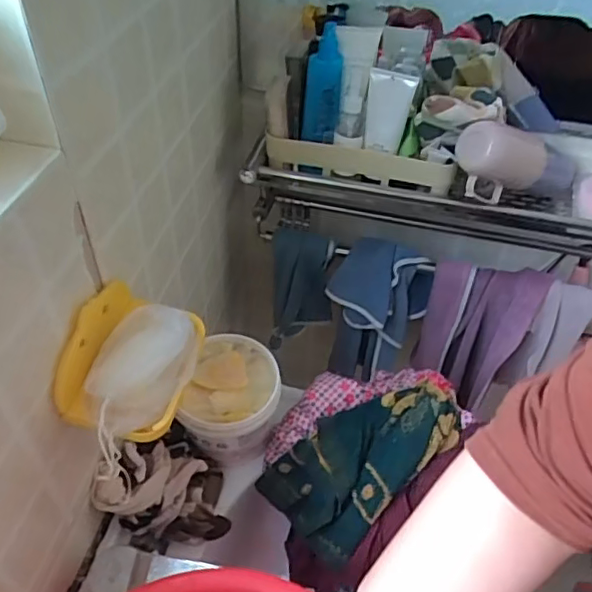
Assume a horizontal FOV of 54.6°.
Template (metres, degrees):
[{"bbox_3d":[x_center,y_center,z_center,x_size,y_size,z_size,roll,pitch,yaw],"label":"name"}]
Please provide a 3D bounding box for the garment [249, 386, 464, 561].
[{"bbox_3d":[0.084,0.183,0.674,0.222,0.109,0.132,-31,54,-29],"label":"garment"}]

